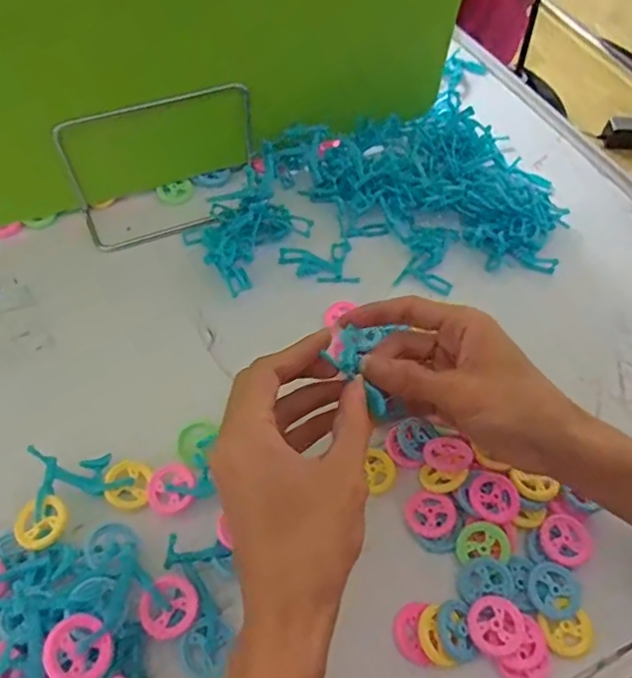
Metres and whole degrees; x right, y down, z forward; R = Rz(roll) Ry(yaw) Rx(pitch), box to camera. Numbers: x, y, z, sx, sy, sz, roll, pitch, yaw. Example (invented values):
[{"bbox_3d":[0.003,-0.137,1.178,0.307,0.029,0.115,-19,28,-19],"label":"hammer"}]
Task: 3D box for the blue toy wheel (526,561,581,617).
[{"bbox_3d":[0.135,0.143,0.325,0.030,0.007,0.030,2,58,-3],"label":"blue toy wheel"}]

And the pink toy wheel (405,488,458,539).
[{"bbox_3d":[0.070,0.105,0.346,0.030,0.004,0.029,2,58,-3],"label":"pink toy wheel"}]

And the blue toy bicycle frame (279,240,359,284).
[{"bbox_3d":[0.001,-0.060,0.454,0.058,0.008,0.041,-6,59,-8],"label":"blue toy bicycle frame"}]

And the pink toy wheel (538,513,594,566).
[{"bbox_3d":[0.150,0.119,0.340,0.031,0.005,0.029,2,58,-3],"label":"pink toy wheel"}]

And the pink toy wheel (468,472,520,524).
[{"bbox_3d":[0.106,0.094,0.339,0.028,0.006,0.029,2,58,-3],"label":"pink toy wheel"}]

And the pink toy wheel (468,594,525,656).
[{"bbox_3d":[0.097,0.155,0.309,0.028,0.006,0.029,2,58,-3],"label":"pink toy wheel"}]

